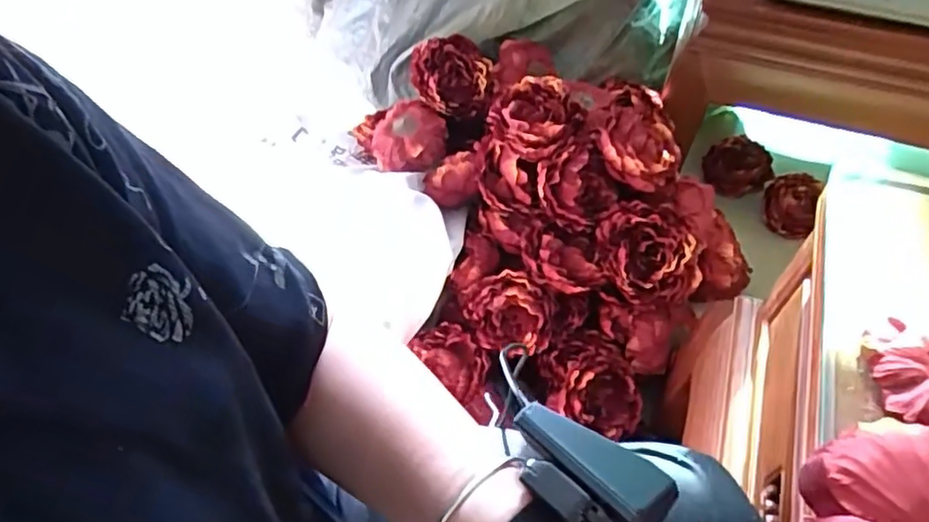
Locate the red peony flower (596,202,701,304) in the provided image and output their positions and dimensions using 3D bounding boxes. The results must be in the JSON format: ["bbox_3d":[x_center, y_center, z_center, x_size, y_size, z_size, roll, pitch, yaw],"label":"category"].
[{"bbox_3d":[0.224,-0.011,0.780,0.110,0.070,0.125,-10,92,21],"label":"red peony flower"}]

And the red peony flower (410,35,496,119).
[{"bbox_3d":[-0.015,-0.264,0.923,0.118,0.079,0.081,-9,55,-5],"label":"red peony flower"}]

